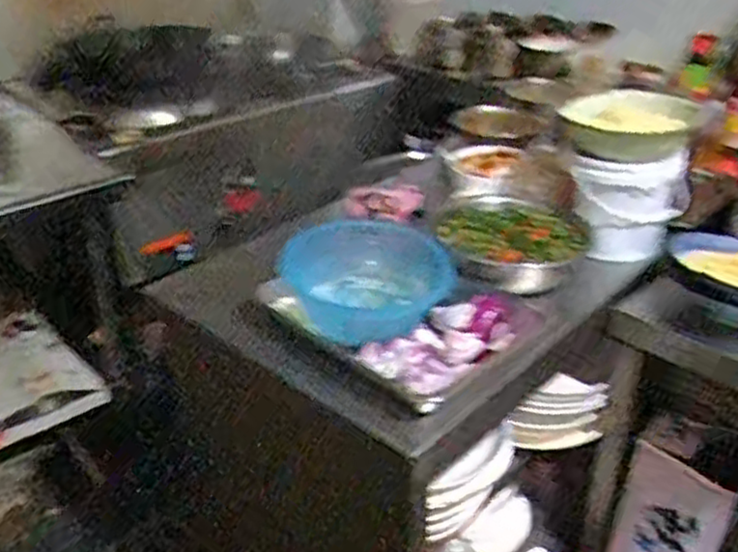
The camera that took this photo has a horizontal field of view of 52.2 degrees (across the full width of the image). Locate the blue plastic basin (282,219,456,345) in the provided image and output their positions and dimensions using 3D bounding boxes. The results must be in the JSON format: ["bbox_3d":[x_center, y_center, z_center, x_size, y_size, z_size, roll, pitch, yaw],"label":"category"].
[{"bbox_3d":[0.002,0.012,1.215,0.262,0.113,0.262,0,30,0],"label":"blue plastic basin"}]

